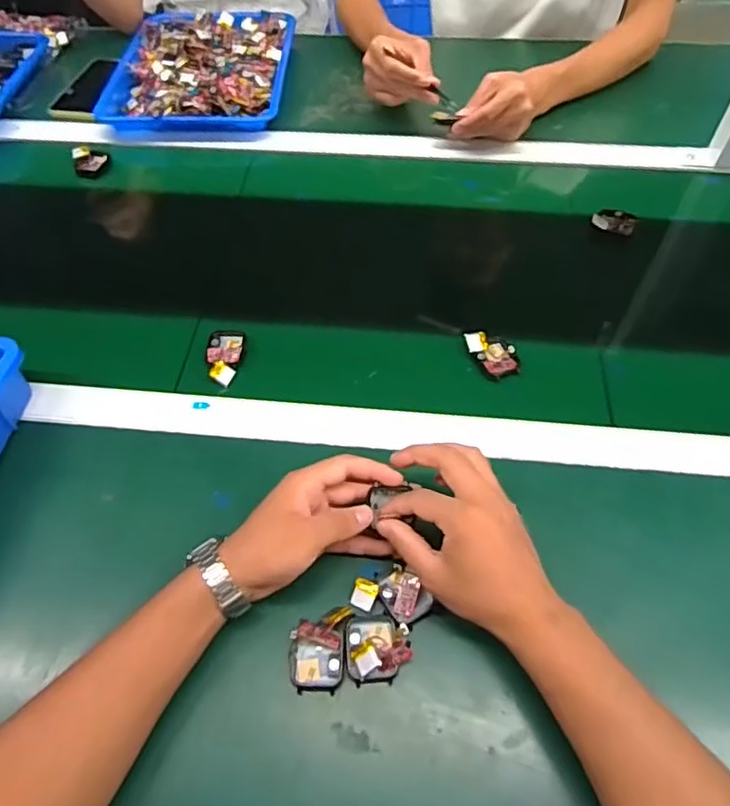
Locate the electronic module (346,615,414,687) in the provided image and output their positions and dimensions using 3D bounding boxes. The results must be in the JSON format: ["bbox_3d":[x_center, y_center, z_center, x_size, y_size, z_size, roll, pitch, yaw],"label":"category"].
[{"bbox_3d":[0.009,0.175,0.423,0.046,0.021,0.046,-1,57,1],"label":"electronic module"}]

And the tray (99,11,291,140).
[{"bbox_3d":[-0.242,-0.501,0.876,0.254,0.038,0.303,2,57,3],"label":"tray"}]

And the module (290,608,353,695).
[{"bbox_3d":[-0.034,0.178,0.427,0.039,0.017,0.056,5,57,5],"label":"module"}]

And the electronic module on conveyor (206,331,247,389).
[{"bbox_3d":[-0.138,-0.047,0.583,0.034,0.018,0.069,-5,57,-1],"label":"electronic module on conveyor"}]

